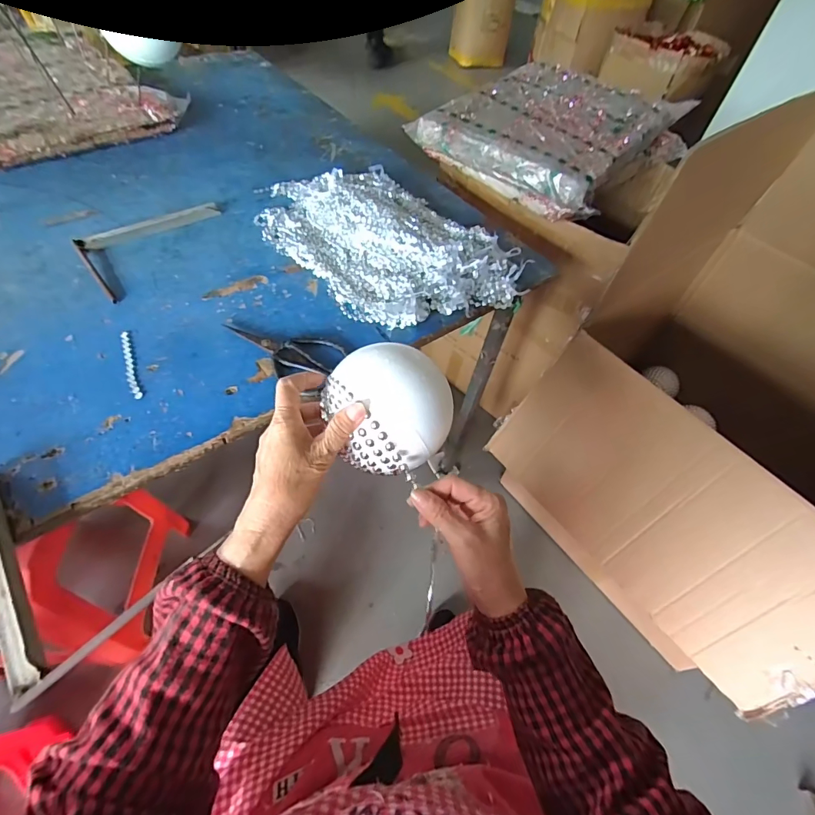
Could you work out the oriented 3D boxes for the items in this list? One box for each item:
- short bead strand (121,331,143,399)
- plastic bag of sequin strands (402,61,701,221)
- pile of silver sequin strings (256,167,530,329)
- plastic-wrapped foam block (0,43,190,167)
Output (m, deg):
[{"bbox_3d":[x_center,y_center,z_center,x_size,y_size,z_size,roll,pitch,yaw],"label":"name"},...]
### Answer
[{"bbox_3d":[-0.347,-0.055,0.545,0.012,0.006,0.126,-21,58,-20],"label":"short bead strand"},{"bbox_3d":[0.314,-0.576,0.931,0.354,0.110,0.507,36,58,19],"label":"plastic bag of sequin strands"},{"bbox_3d":[-0.046,-0.292,0.722,0.289,0.057,0.474,-33,63,-26],"label":"pile of silver sequin strings"},{"bbox_3d":[-0.754,-0.667,0.926,0.398,0.066,0.457,-32,62,-26],"label":"plastic-wrapped foam block"}]

